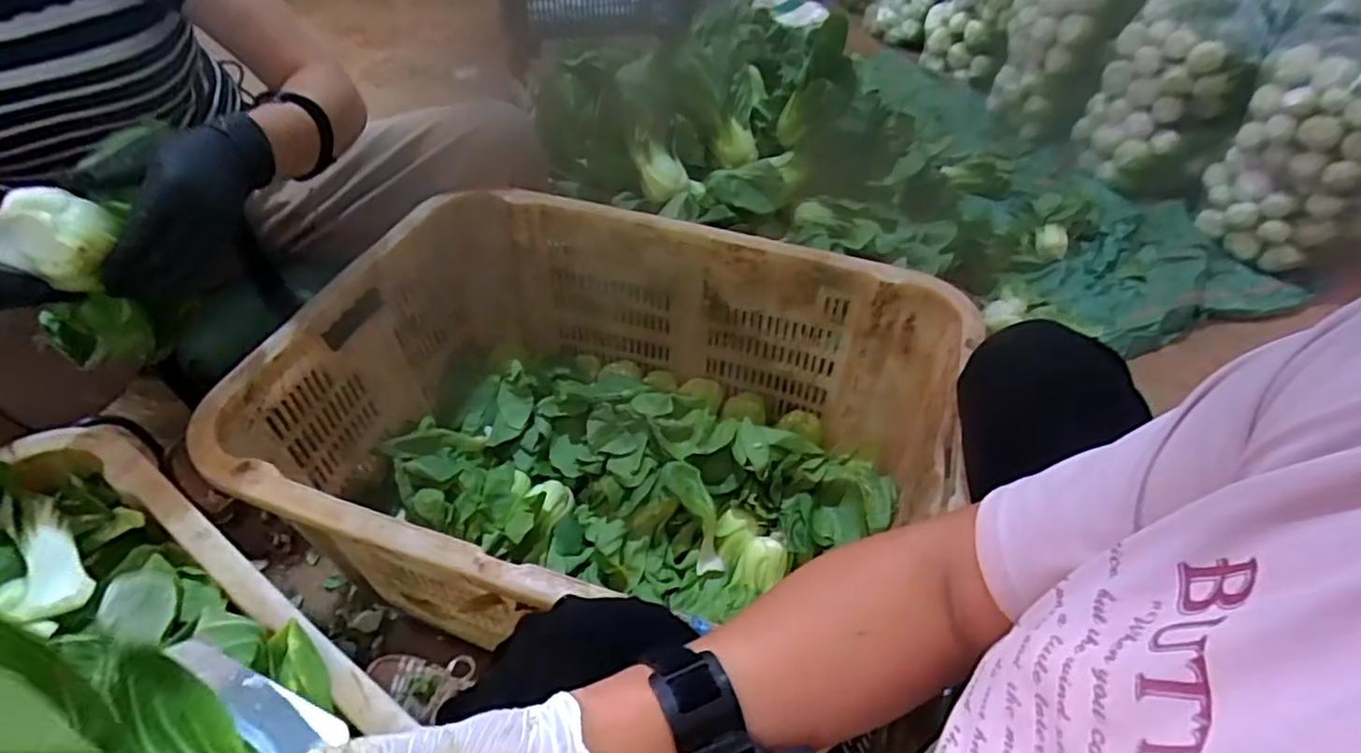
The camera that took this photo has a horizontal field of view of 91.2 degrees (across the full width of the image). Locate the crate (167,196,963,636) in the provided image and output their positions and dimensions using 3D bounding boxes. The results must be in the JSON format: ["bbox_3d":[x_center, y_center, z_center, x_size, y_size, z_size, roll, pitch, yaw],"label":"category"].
[{"bbox_3d":[-0.081,0.081,0.751,0.669,0.306,0.475,15,48,12],"label":"crate"}]

